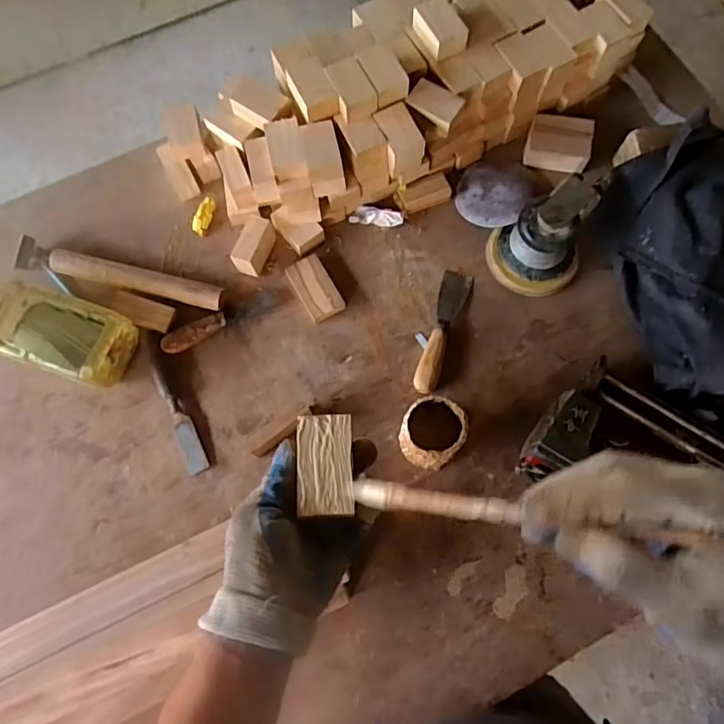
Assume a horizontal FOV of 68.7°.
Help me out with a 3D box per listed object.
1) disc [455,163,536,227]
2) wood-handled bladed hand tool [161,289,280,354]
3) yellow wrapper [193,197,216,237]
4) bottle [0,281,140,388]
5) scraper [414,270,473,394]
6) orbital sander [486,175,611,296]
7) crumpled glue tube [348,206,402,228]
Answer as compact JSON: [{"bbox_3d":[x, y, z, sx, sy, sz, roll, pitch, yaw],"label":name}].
[{"bbox_3d":[0.175,-0.227,0.712,0.097,0.008,0.096,27,76,23],"label":"disc"},{"bbox_3d":[-0.177,-0.055,0.669,0.154,0.015,0.024,-29,76,-8],"label":"wood-handled bladed hand tool"},{"bbox_3d":[-0.212,-0.196,0.713,0.023,0.013,0.052,17,74,5],"label":"yellow wrapper"},{"bbox_3d":[-0.388,-0.040,0.637,0.210,0.077,0.091,18,75,6],"label":"bottle"},{"bbox_3d":[0.100,-0.042,0.658,0.036,0.022,0.168,19,75,6],"label":"scraper"},{"bbox_3d":[0.240,-0.167,0.658,0.164,0.087,0.112,-43,77,-10],"label":"orbital sander"},{"bbox_3d":[0.020,-0.195,0.709,0.069,0.010,0.025,11,74,3],"label":"crumpled glue tube"}]

